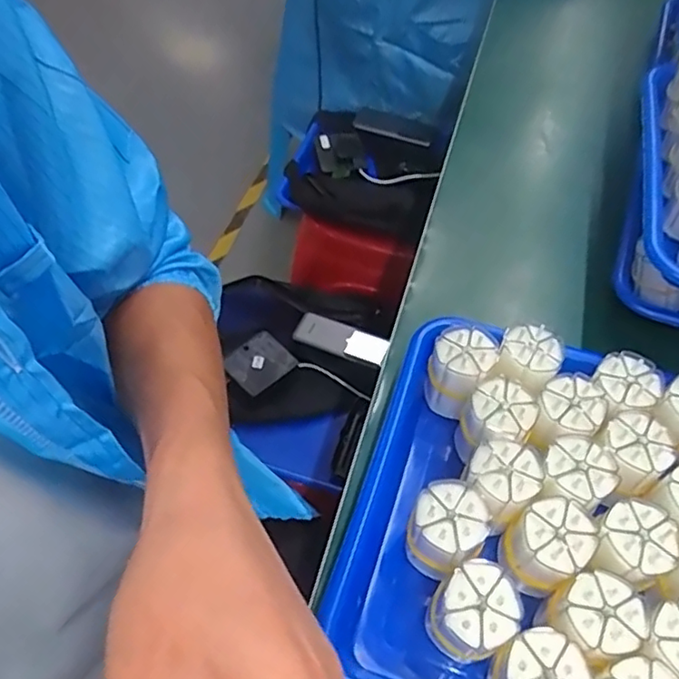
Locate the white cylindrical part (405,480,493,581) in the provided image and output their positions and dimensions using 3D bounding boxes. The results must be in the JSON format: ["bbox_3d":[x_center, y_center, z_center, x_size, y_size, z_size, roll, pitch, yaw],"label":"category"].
[{"bbox_3d":[0.057,0.109,0.340,0.038,0.066,0.039,1,55,-2],"label":"white cylindrical part"}]

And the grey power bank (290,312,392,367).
[{"bbox_3d":[0.002,-0.001,0.802,0.122,0.010,0.044,19,53,11],"label":"grey power bank"}]

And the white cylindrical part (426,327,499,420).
[{"bbox_3d":[0.075,0.025,0.397,0.036,0.065,0.037,2,52,-2],"label":"white cylindrical part"}]

